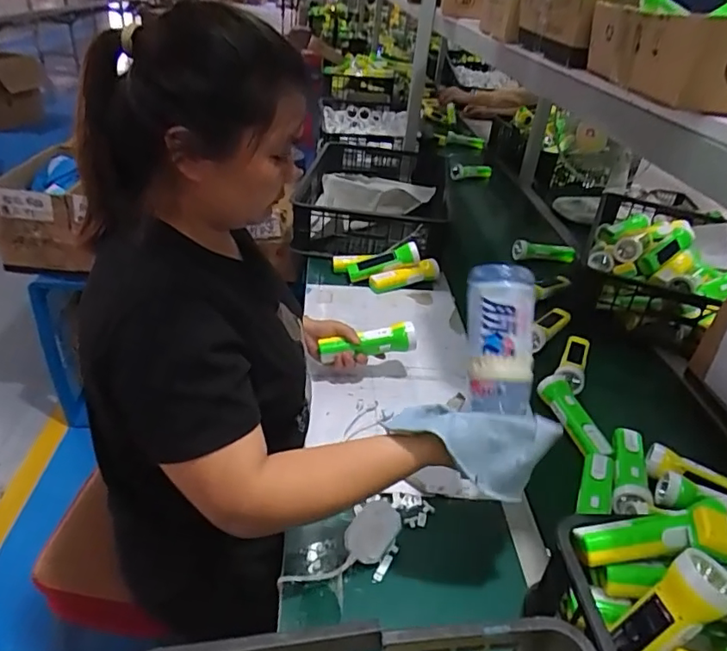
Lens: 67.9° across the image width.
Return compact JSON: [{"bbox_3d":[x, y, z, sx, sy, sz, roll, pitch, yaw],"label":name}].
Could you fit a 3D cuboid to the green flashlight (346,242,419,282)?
[{"bbox_3d":[0.046,-0.145,1.262,0.172,0.043,0.046,-19,33,7],"label":"green flashlight"}]

